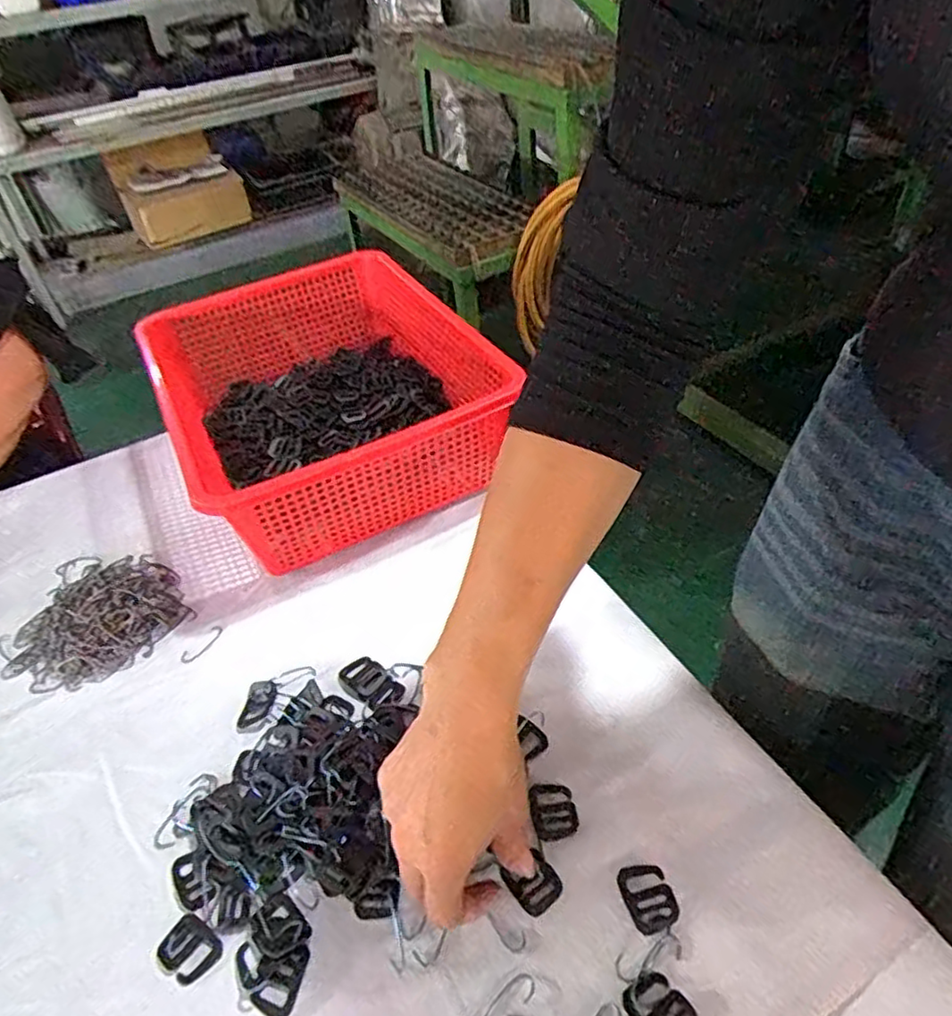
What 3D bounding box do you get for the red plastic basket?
[{"bbox_3d":[-0.144,-0.110,0.658,0.281,0.120,0.345,-23,45,-19],"label":"red plastic basket"}]

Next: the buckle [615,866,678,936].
[{"bbox_3d":[0.093,0.211,0.366,0.027,0.004,0.032,-15,43,-10],"label":"buckle"}]

